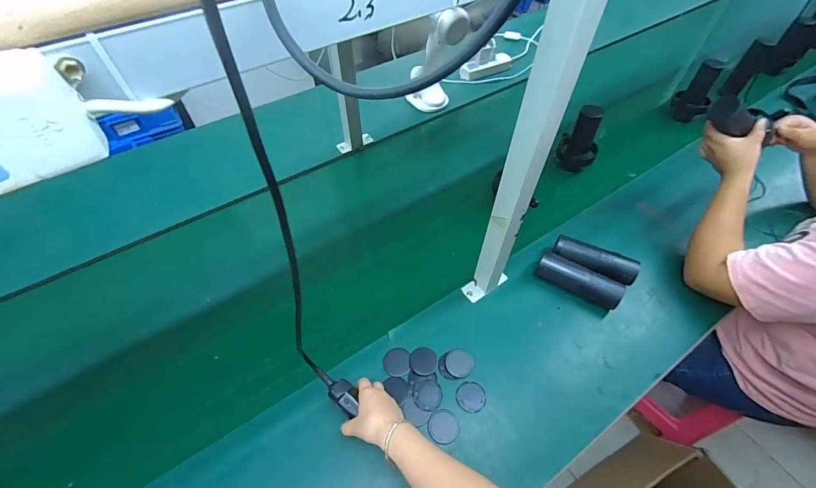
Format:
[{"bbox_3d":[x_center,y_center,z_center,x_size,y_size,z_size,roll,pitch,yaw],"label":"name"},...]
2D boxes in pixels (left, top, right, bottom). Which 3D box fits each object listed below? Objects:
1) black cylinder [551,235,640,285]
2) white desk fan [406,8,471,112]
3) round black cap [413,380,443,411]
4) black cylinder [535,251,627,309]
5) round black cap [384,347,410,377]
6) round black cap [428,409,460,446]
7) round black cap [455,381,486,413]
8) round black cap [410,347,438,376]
[{"bbox_3d":[0.383,0.034,0.778,0.165,0.043,0.054,25,58,15],"label":"black cylinder"},{"bbox_3d":[0.079,-0.494,1.031,0.163,0.288,0.085,28,58,17],"label":"white desk fan"},{"bbox_3d":[0.035,0.261,0.648,0.047,0.004,0.049,1,54,-1],"label":"round black cap"},{"bbox_3d":[0.339,0.071,0.747,0.165,0.060,0.046,32,60,19],"label":"black cylinder"},{"bbox_3d":[-0.020,0.215,0.682,0.047,0.005,0.050,1,54,-1],"label":"round black cap"},{"bbox_3d":[0.059,0.301,0.619,0.051,0.006,0.051,1,54,-1],"label":"round black cap"},{"bbox_3d":[0.108,0.264,0.647,0.051,0.004,0.050,1,54,-1],"label":"round black cap"},{"bbox_3d":[0.029,0.213,0.683,0.050,0.004,0.049,1,54,-1],"label":"round black cap"}]

